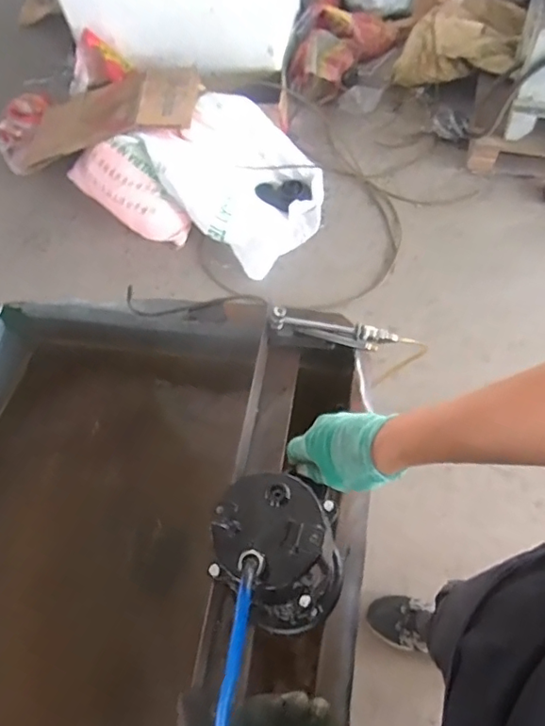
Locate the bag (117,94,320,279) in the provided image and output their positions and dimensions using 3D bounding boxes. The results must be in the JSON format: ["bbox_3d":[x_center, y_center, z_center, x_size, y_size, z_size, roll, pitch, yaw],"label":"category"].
[{"bbox_3d":[-0.095,-0.648,1.844,0.529,0.264,0.482,39,71,22],"label":"bag"}]

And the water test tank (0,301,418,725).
[{"bbox_3d":[-0.204,0.275,0.688,0.581,0.280,0.740,8,63,10],"label":"water test tank"}]

